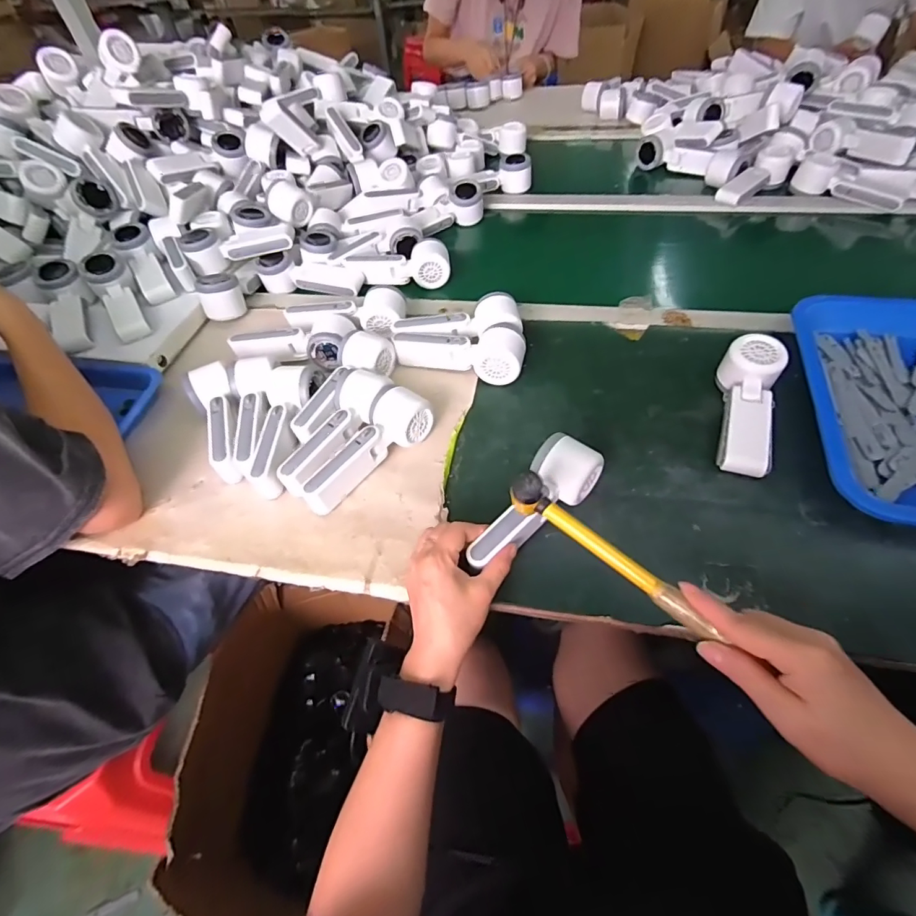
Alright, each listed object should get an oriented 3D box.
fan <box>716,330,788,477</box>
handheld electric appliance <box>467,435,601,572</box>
[{"bbox_3d":[0.313,-0.056,0.503,0.053,0.041,0.165,12,69,15],"label":"fan"},{"bbox_3d":[0.069,0.046,0.445,0.164,0.046,0.057,-39,58,-22],"label":"handheld electric appliance"}]

